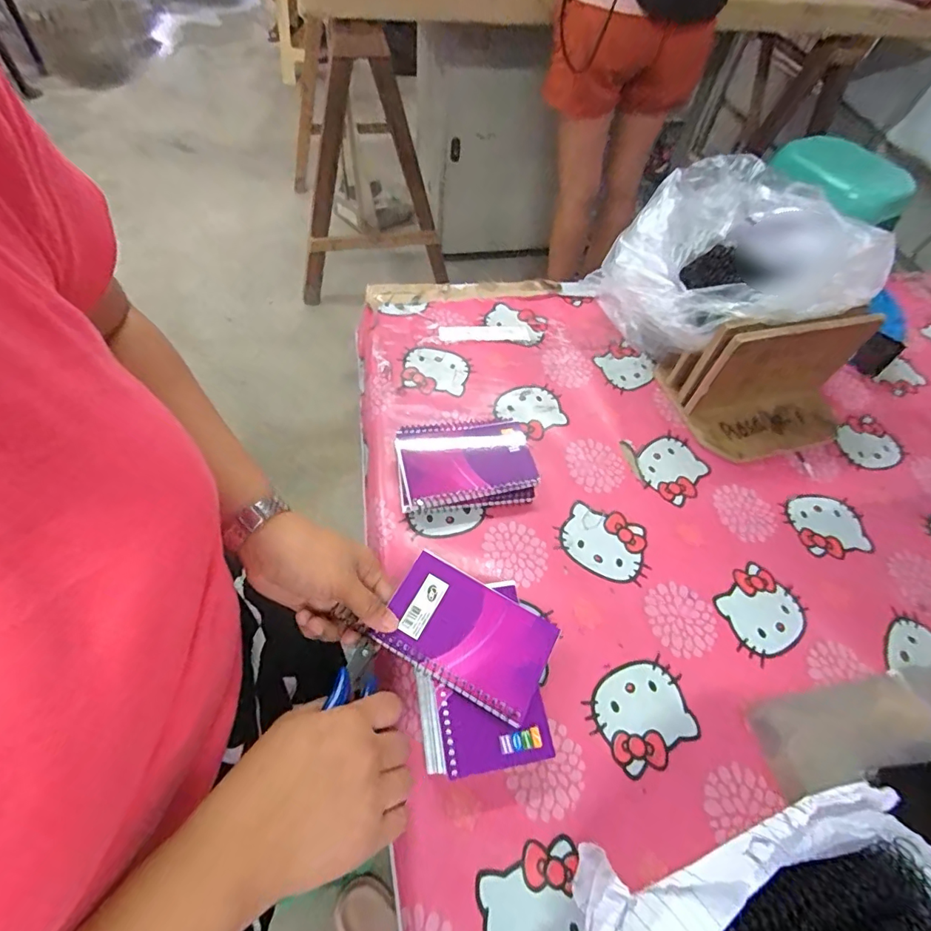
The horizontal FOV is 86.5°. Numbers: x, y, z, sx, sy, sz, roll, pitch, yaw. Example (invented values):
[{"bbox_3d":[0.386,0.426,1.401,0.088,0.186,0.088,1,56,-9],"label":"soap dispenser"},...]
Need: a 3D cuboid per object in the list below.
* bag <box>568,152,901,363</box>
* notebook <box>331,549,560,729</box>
[{"bbox_3d":[0.303,-0.226,0.604,0.246,0.170,0.263,-13,59,-13],"label":"bag"},{"bbox_3d":[0.001,0.133,0.394,0.129,0.010,0.082,26,59,12],"label":"notebook"}]

